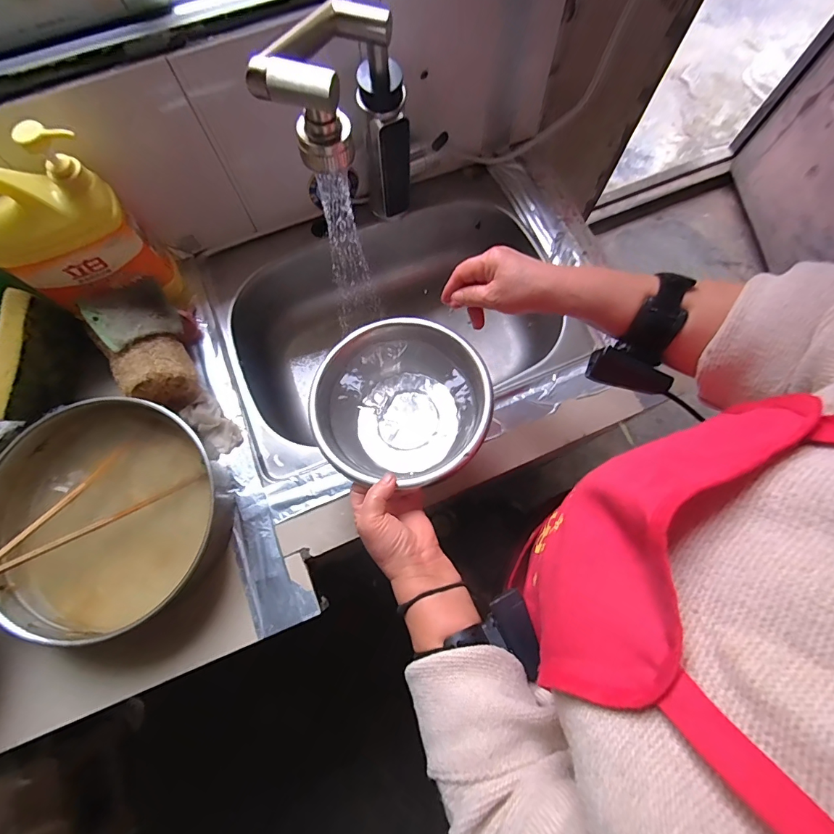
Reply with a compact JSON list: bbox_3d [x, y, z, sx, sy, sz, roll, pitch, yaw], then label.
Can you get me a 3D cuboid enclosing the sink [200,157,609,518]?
[{"bbox_3d":[-0.012,-0.135,0.694,0.539,0.172,0.405,-22,76,-6],"label":"sink"}]

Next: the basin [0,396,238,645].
[{"bbox_3d":[-0.372,0.110,0.501,0.269,0.074,0.254,0,75,0],"label":"basin"}]

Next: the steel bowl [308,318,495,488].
[{"bbox_3d":[-0.019,-0.014,0.479,0.188,0.079,0.177,0,75,0],"label":"steel bowl"}]

